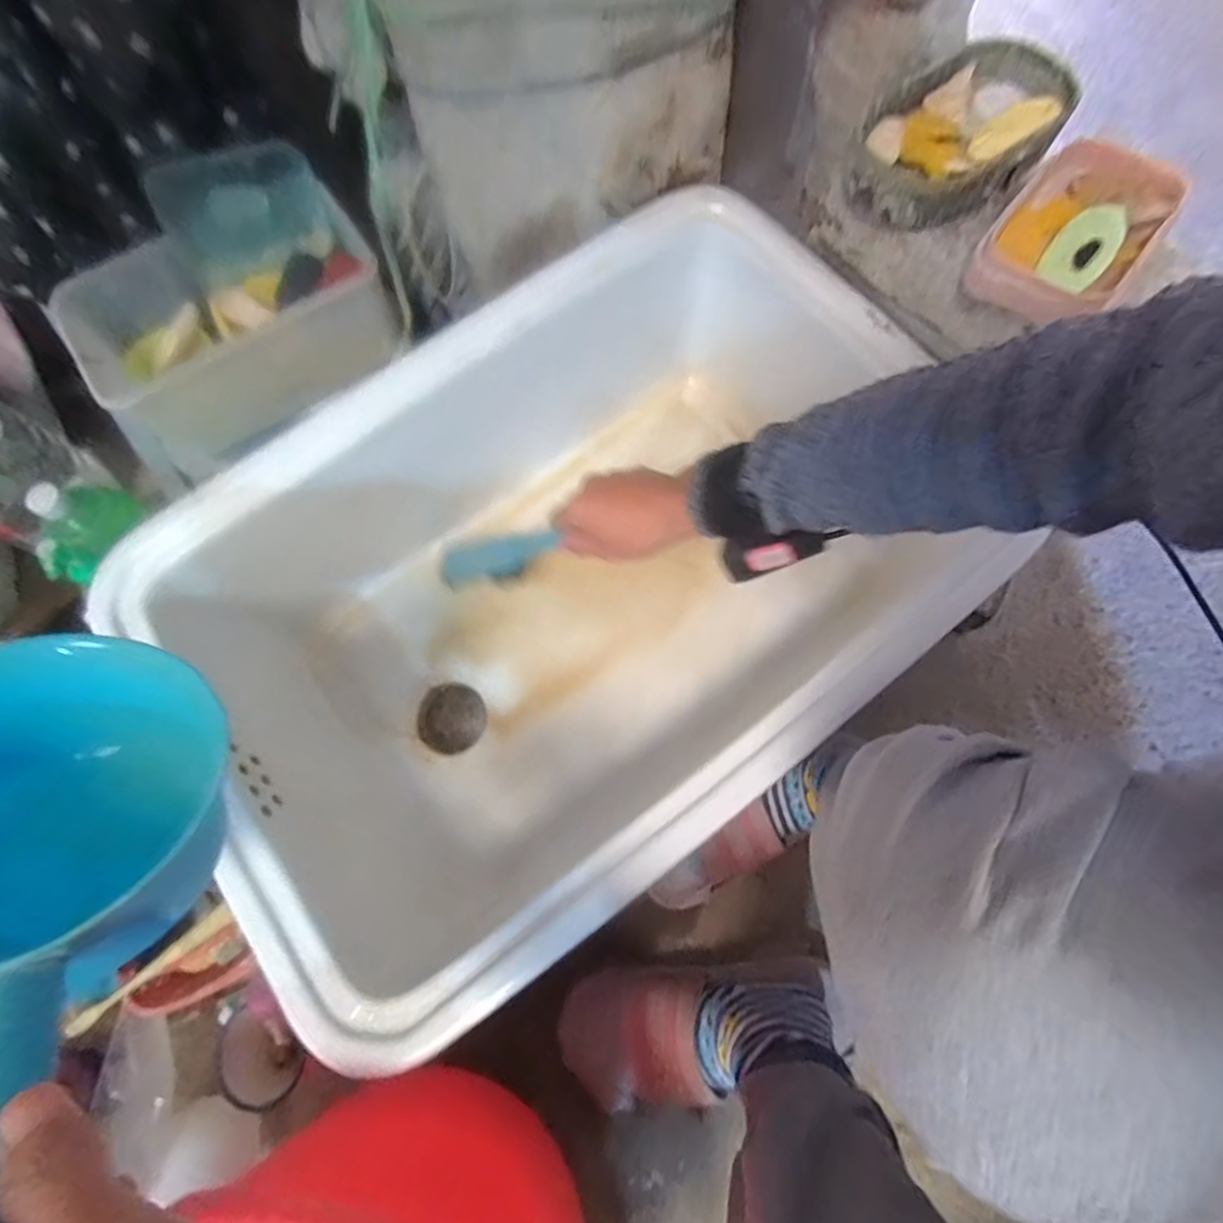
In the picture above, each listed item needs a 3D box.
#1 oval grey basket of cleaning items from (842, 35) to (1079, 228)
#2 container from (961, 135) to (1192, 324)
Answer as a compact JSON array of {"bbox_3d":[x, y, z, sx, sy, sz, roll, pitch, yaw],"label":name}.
[{"bbox_3d":[0.231,-0.315,0.403,0.099,0.035,0.150,37,78,12],"label":"oval grey basket of cleaning items"},{"bbox_3d":[0.288,-0.237,0.376,0.084,0.031,0.125,36,77,12],"label":"container"}]

